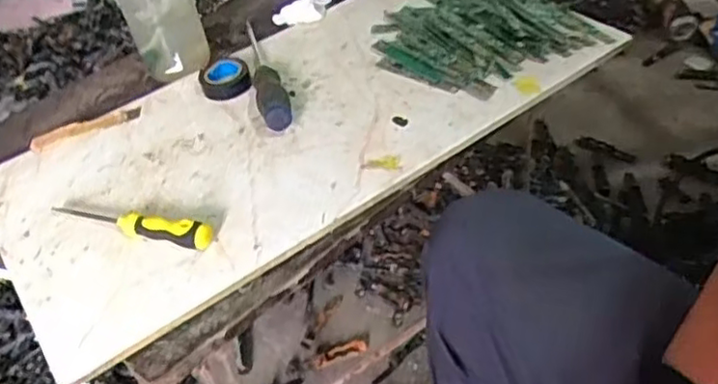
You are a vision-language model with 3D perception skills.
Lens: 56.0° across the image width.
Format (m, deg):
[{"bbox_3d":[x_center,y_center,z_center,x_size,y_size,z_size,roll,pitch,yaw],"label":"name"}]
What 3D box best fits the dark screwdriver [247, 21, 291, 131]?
[{"bbox_3d":[-0.101,-0.135,0.728,0.030,0.022,0.227,-14,42,-4],"label":"dark screwdriver"}]

